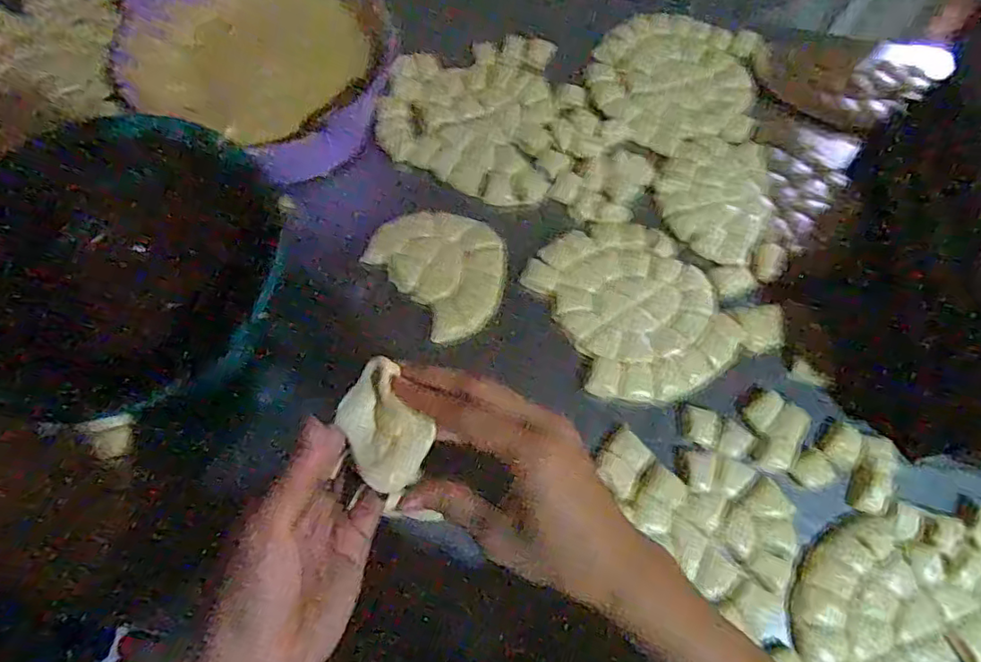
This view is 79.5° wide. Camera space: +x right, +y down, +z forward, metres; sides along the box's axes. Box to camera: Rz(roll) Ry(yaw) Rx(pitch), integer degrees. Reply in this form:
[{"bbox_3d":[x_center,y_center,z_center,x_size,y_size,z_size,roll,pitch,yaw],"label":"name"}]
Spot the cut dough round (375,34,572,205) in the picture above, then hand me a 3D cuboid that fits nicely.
[{"bbox_3d":[-0.024,-0.268,0.740,0.223,0.016,0.244,1,68,-2],"label":"cut dough round"}]

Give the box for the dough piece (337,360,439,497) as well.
[{"bbox_3d":[-0.060,0.052,0.325,0.043,0.024,0.066,-30,73,-13],"label":"dough piece"}]

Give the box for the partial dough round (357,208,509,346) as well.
[{"bbox_3d":[-0.047,-0.076,0.664,0.133,0.010,0.160,-38,75,-15],"label":"partial dough round"}]

